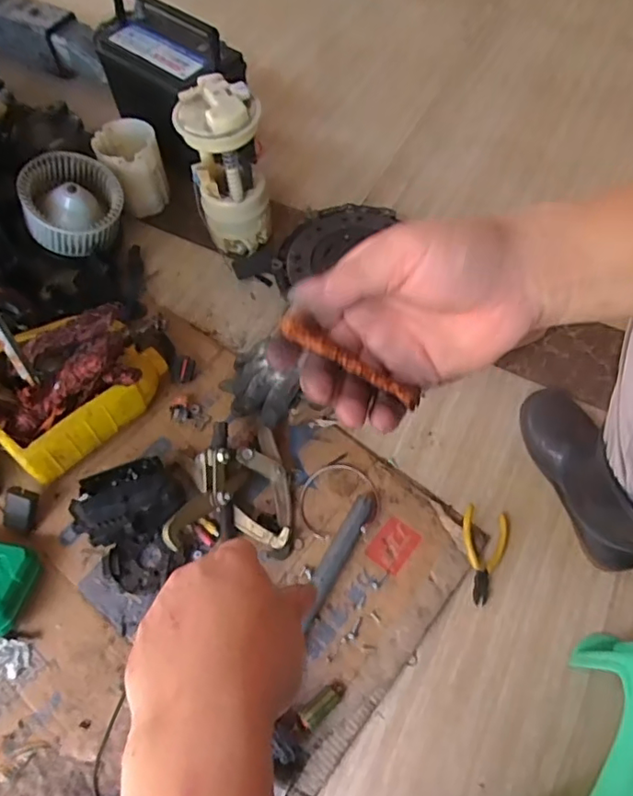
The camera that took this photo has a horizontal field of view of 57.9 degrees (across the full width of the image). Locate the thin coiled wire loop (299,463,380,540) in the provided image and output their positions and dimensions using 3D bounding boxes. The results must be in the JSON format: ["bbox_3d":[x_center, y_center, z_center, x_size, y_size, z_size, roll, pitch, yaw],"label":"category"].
[{"bbox_3d":[0.026,0.130,0.731,0.103,0.011,0.096,1,52,-1],"label":"thin coiled wire loop"}]

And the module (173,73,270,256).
[{"bbox_3d":[-0.135,-0.342,0.877,0.115,0.241,0.116,-12,62,-5],"label":"module"}]

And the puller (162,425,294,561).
[{"bbox_3d":[-0.100,0.102,0.688,0.131,0.110,0.167,-3,61,-1],"label":"puller"}]

